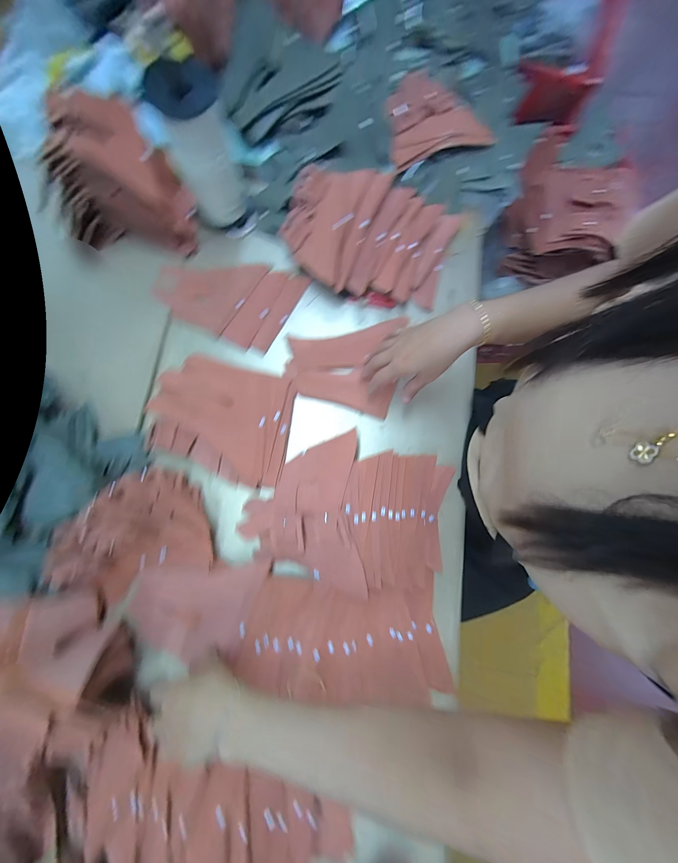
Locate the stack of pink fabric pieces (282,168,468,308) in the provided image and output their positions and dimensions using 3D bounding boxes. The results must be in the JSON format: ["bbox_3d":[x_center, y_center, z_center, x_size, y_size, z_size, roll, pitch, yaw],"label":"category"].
[{"bbox_3d":[0.054,-0.314,0.470,0.283,0.088,0.165,6,79,2],"label":"stack of pink fabric pieces"}]

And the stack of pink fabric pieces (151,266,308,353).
[{"bbox_3d":[-0.199,-0.243,0.504,0.239,0.030,0.154,24,80,5],"label":"stack of pink fabric pieces"}]

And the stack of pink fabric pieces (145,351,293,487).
[{"bbox_3d":[-0.177,-0.018,0.433,0.202,0.061,0.176,10,79,2],"label":"stack of pink fabric pieces"}]

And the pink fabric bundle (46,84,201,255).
[{"bbox_3d":[-0.352,-0.395,0.454,0.198,0.141,0.135,0,79,0],"label":"pink fabric bundle"}]

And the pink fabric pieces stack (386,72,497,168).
[{"bbox_3d":[0.166,-0.573,0.511,0.166,0.023,0.186,-9,79,-1],"label":"pink fabric pieces stack"}]

